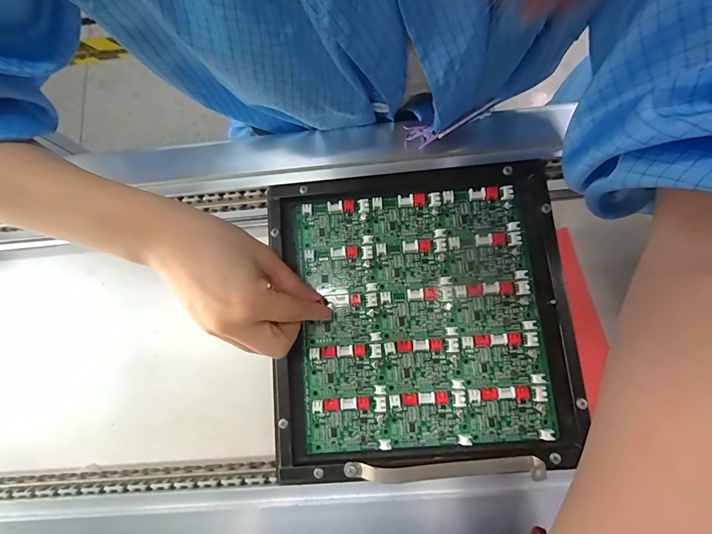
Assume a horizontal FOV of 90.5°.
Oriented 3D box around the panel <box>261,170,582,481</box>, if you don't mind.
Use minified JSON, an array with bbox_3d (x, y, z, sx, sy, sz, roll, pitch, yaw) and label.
[{"bbox_3d":[0.045,0.032,0.276,0.218,0.021,0.217,-4,79,-1],"label":"panel"}]

